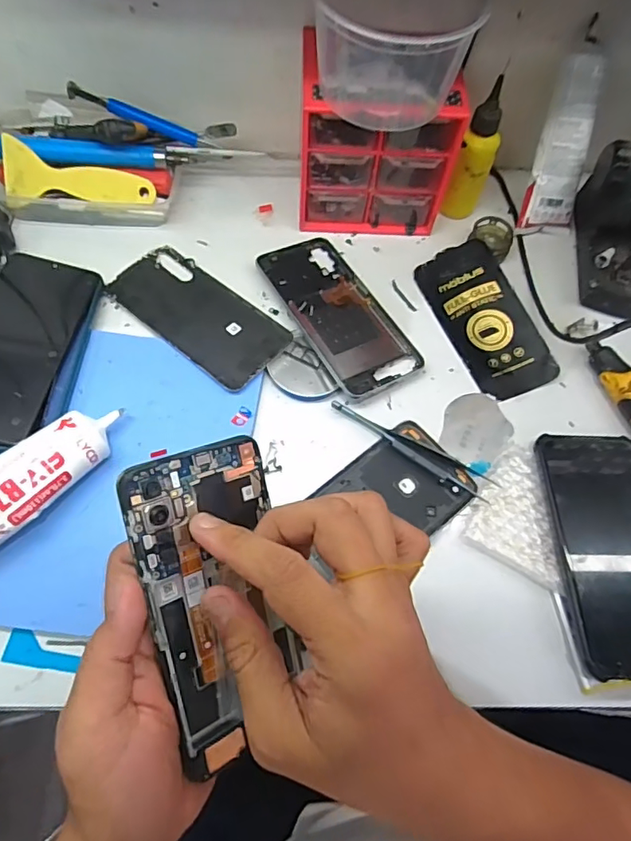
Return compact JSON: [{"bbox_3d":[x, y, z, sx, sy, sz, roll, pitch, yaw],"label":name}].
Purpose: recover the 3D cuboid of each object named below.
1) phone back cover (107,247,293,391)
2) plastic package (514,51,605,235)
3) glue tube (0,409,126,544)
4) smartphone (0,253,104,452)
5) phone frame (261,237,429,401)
[{"bbox_3d":[-0.096,-0.089,0.425,0.152,0.010,0.070,40,70,14],"label":"phone back cover"},{"bbox_3d":[0.215,-0.235,0.452,0.044,0.136,0.020,1,33,-2],"label":"plastic package"},{"bbox_3d":[-0.191,0.049,0.334,0.151,0.046,0.042,-39,73,-18],"label":"glue tube"},{"bbox_3d":[-0.222,-0.056,0.394,0.085,0.011,0.162,9,63,-8],"label":"smartphone"},{"bbox_3d":[0.018,-0.093,0.436,0.073,0.013,0.162,-27,69,-14],"label":"phone frame"}]

